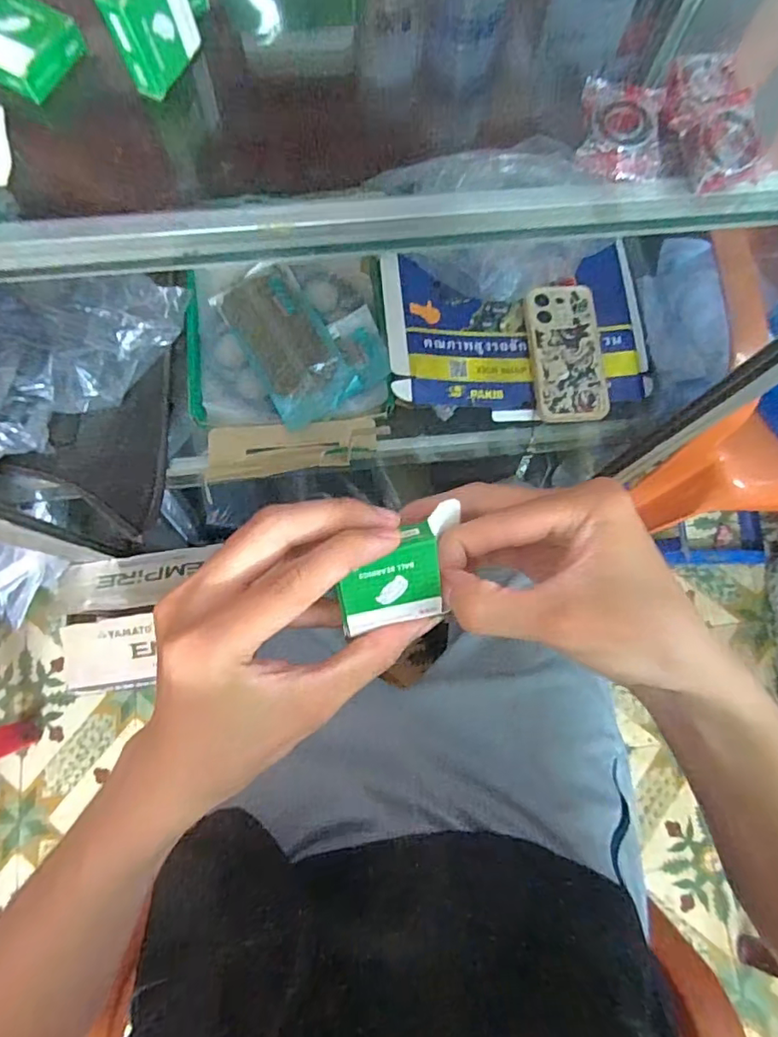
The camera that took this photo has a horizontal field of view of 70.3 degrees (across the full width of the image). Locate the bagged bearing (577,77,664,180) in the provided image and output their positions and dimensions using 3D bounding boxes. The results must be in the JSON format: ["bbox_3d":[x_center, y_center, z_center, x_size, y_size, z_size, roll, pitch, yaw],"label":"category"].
[{"bbox_3d":[0.125,-0.209,0.294,0.041,0.017,0.048,5,77,0],"label":"bagged bearing"}]

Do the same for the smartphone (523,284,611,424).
[{"bbox_3d":[0.202,-0.190,0.630,0.079,0.016,0.161,-4,77,-3],"label":"smartphone"}]

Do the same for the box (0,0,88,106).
[{"bbox_3d":[-0.197,-0.254,0.295,0.045,0.018,0.049,32,78,6],"label":"box"}]

